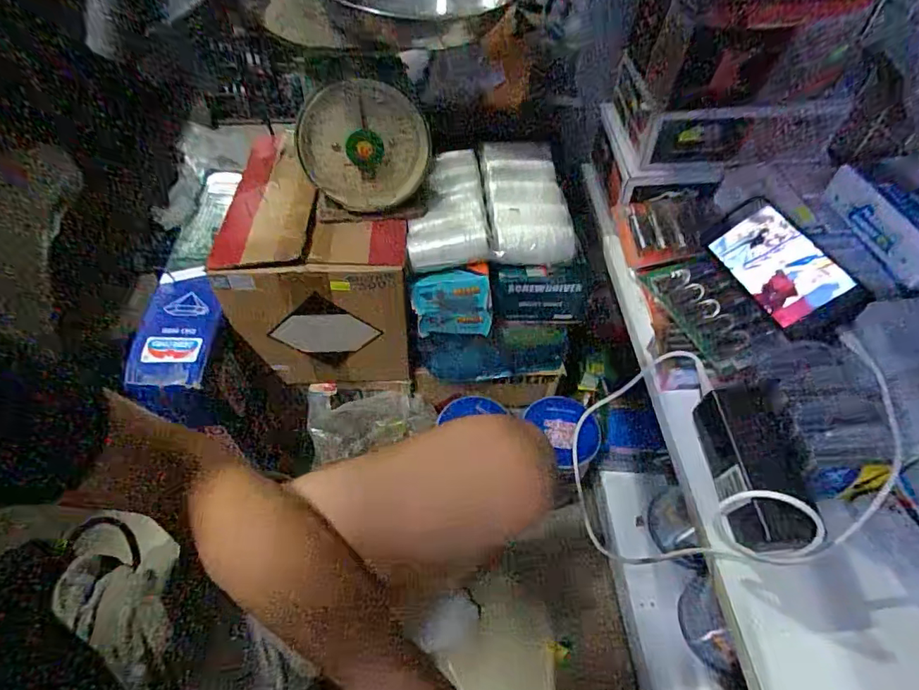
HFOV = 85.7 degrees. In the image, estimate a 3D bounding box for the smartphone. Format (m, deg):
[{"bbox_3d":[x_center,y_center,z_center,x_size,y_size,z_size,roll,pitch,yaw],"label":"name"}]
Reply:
[{"bbox_3d":[0.323,-0.079,0.501,0.073,0.011,0.155,-40,52,23],"label":"smartphone"}]

